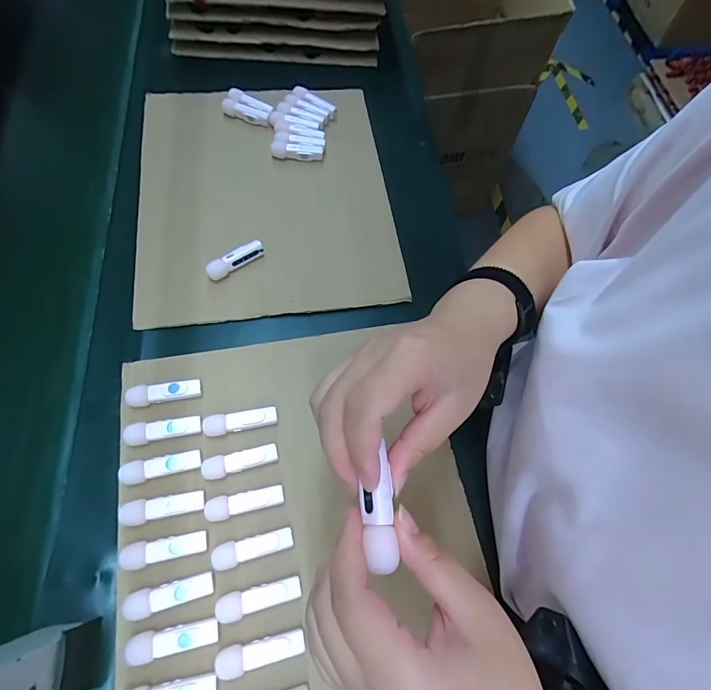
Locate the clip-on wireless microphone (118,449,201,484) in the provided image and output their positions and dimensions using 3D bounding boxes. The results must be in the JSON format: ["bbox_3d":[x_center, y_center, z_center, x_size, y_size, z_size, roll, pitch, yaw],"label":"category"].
[{"bbox_3d":[-0.167,0.104,0.338,0.062,0.011,0.019,-10,68,-6],"label":"clip-on wireless microphone"}]

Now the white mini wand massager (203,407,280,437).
[{"bbox_3d":[-0.105,0.069,0.359,0.064,0.011,0.018,-11,68,-7],"label":"white mini wand massager"}]

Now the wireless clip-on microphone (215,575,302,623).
[{"bbox_3d":[-0.076,0.200,0.311,0.064,0.014,0.018,-12,68,-7],"label":"wireless clip-on microphone"}]

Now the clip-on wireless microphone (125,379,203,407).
[{"bbox_3d":[-0.176,0.044,0.363,0.062,0.015,0.019,-8,68,-5],"label":"clip-on wireless microphone"}]

